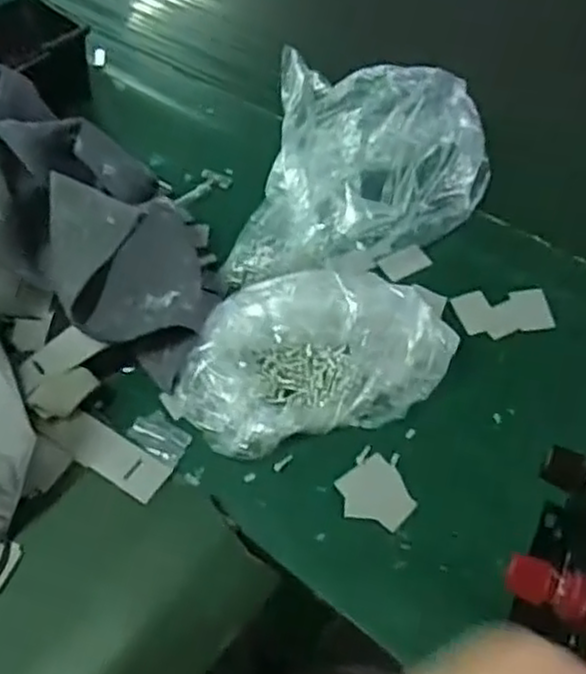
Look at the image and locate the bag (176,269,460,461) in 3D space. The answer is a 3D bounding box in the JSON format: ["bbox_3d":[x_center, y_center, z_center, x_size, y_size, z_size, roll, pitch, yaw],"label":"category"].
[{"bbox_3d":[0.012,0.010,0.465,0.160,0.038,0.097,-14,53,-4],"label":"bag"}]

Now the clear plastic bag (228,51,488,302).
[{"bbox_3d":[0.052,-0.123,0.541,0.159,0.065,0.195,9,54,13],"label":"clear plastic bag"}]

